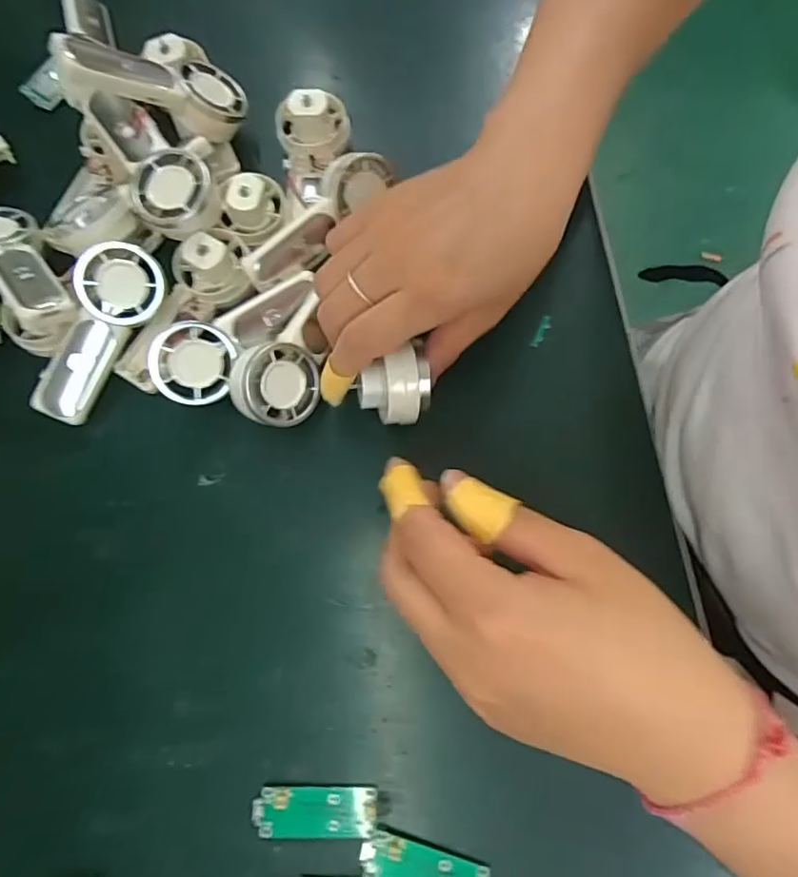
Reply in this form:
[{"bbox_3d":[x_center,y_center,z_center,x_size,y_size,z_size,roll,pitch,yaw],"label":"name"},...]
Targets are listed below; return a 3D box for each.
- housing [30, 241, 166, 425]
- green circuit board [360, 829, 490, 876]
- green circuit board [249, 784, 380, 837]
[{"bbox_3d":[-0.150,-0.053,0.279,0.037,0.019,0.091,26,89,-20],"label":"housing"},{"bbox_3d":[0.010,0.178,0.228,0.052,0.004,0.017,16,76,6],"label":"green circuit board"},{"bbox_3d":[-0.036,0.158,0.236,0.051,0.006,0.018,1,75,2],"label":"green circuit board"}]

